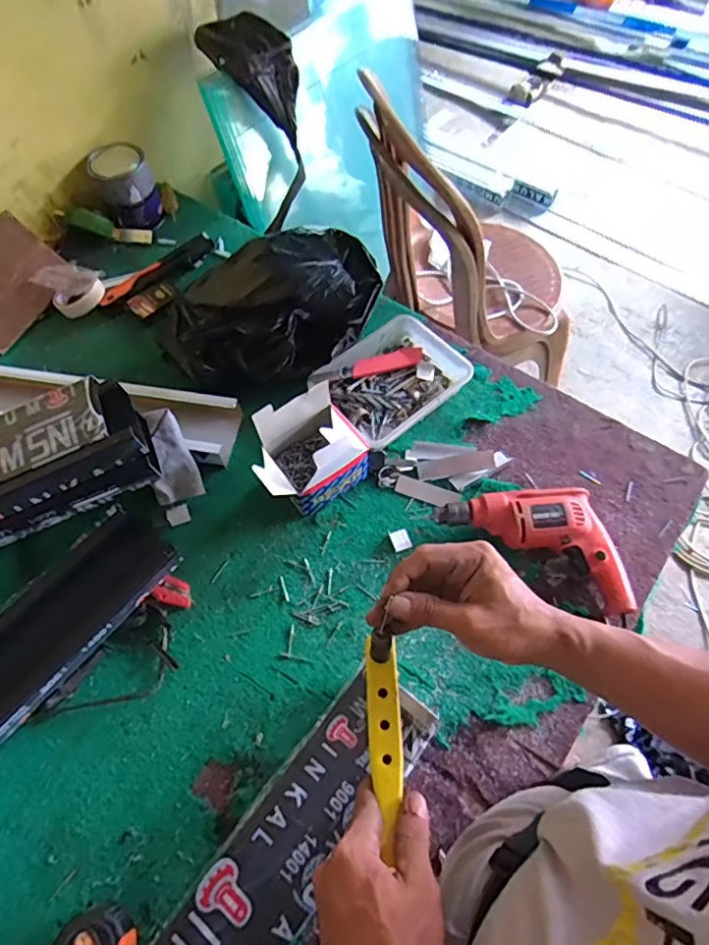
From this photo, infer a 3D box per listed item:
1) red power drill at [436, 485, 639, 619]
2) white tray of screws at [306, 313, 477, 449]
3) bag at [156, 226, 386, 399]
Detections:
[{"bbox_3d":[0.262,0.075,0.757,0.261,0.065,0.126,27,65,16],"label":"red power drill"},{"bbox_3d":[0.052,-0.146,0.880,0.231,0.062,0.180,-38,66,-19],"label":"white tray of screws"},{"bbox_3d":[-0.112,-0.266,0.894,0.364,0.169,0.222,-31,64,-14],"label":"bag"}]

